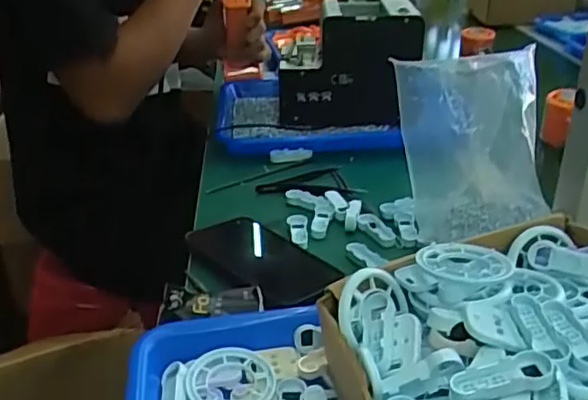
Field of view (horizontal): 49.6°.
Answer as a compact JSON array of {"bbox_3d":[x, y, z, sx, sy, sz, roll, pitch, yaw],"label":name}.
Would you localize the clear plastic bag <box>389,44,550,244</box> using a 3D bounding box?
[{"bbox_3d":[0.146,-0.040,0.532,0.109,0.193,0.053,-2,35,23],"label":"clear plastic bag"}]

